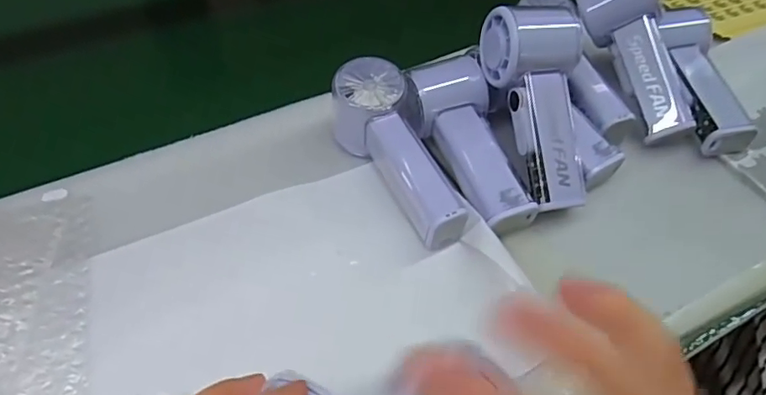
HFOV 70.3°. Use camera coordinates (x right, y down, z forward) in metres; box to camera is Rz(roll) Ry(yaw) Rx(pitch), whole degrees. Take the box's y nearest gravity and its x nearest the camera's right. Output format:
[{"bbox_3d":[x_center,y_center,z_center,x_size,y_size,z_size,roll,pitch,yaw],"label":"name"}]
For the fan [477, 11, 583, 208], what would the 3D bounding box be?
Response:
[{"bbox_3d":[0.120,-0.066,0.409,0.059,0.048,0.147,-10,89,-10],"label":"fan"}]

